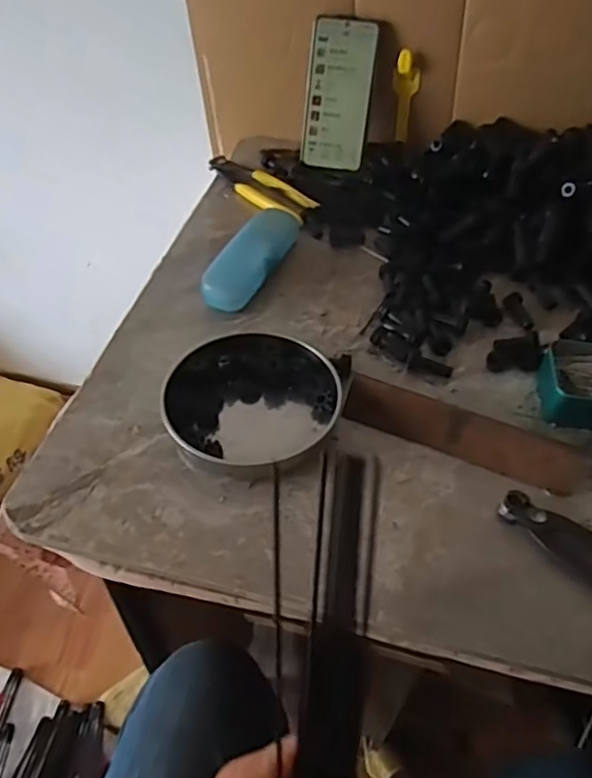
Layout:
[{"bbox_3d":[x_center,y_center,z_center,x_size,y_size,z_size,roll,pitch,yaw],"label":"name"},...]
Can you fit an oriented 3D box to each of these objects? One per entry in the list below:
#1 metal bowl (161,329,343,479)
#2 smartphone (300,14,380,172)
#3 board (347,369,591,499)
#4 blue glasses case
[{"bbox_3d":[-0.040,0.009,0.497,0.125,0.031,0.130,1,48,-1],"label":"metal bowl"},{"bbox_3d":[0.050,-0.341,0.719,0.074,0.157,0.012,9,25,7],"label":"smartphone"},{"bbox_3d":[0.127,0.034,0.481,0.183,0.024,0.032,18,50,14],"label":"board"},{"bbox_3d":[-0.044,-0.129,0.620,0.048,0.033,0.151,20,51,16],"label":"blue glasses case"}]

